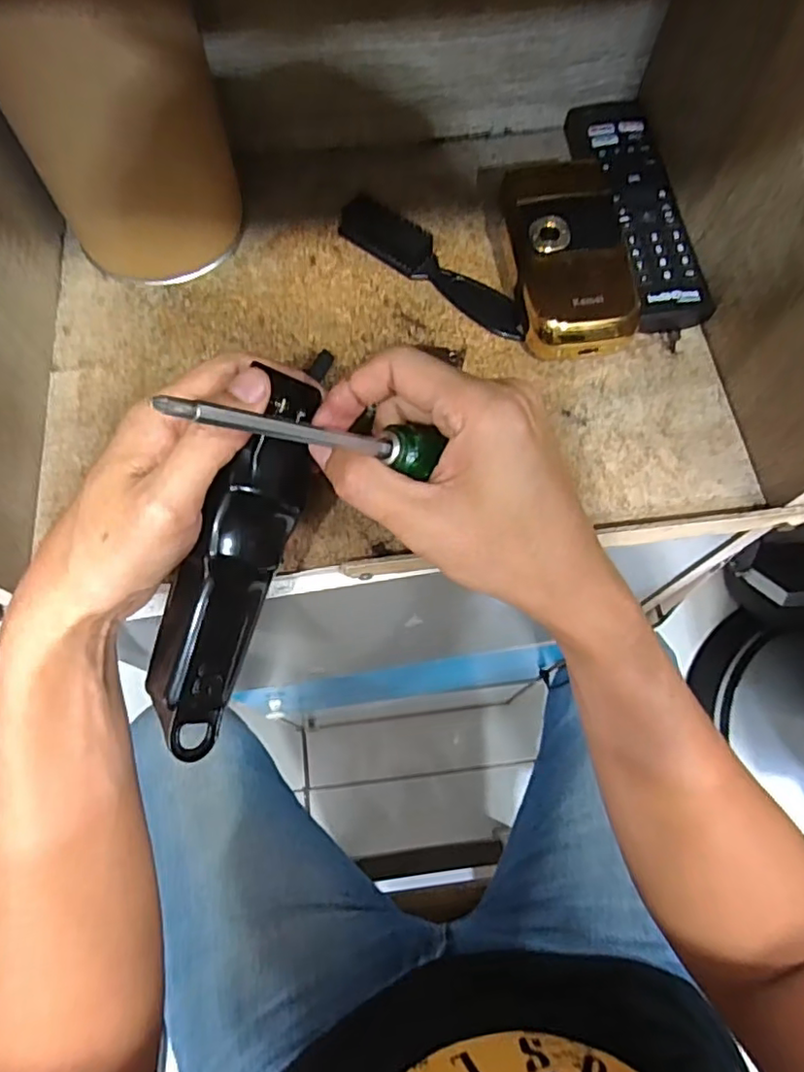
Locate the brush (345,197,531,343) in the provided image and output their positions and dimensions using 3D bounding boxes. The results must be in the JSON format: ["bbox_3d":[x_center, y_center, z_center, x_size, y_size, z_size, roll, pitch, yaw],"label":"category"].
[{"bbox_3d":[0.021,-0.163,0.375,0.132,0.030,0.029,35,73,12],"label":"brush"}]

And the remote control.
[{"bbox_3d":[0.144,-0.205,0.384,0.042,0.024,0.175,-6,70,-3],"label":"remote control"}]

